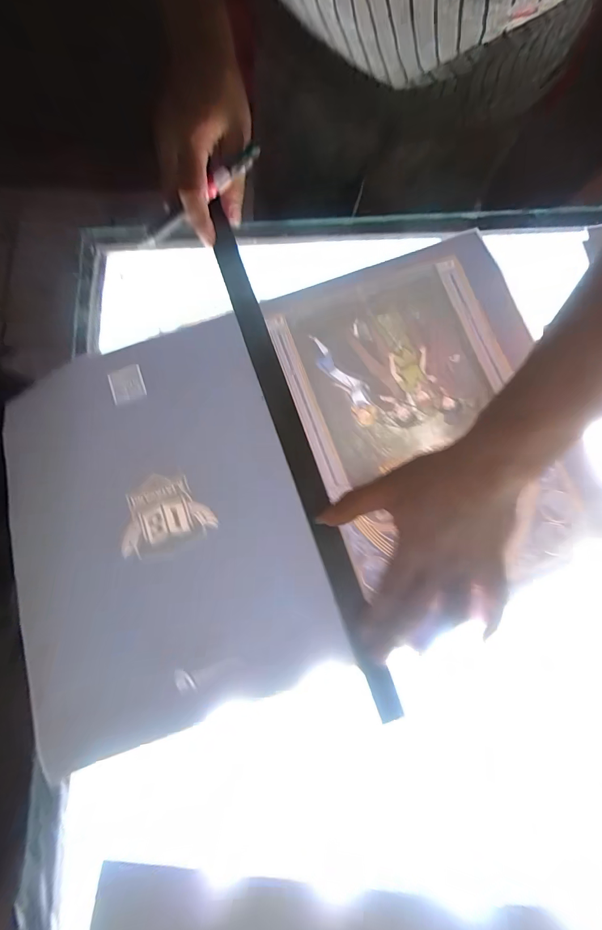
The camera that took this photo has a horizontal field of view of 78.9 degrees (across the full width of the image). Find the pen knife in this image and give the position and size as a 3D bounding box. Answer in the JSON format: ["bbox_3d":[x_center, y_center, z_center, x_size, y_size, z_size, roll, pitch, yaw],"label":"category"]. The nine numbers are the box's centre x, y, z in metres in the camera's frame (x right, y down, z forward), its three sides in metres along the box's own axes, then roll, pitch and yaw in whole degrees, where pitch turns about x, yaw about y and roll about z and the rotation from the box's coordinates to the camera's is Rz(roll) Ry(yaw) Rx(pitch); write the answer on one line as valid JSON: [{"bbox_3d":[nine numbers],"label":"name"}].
[{"bbox_3d":[-0.091,-0.236,0.326,0.133,0.011,0.008,-33,78,11],"label":"pen knife"}]

